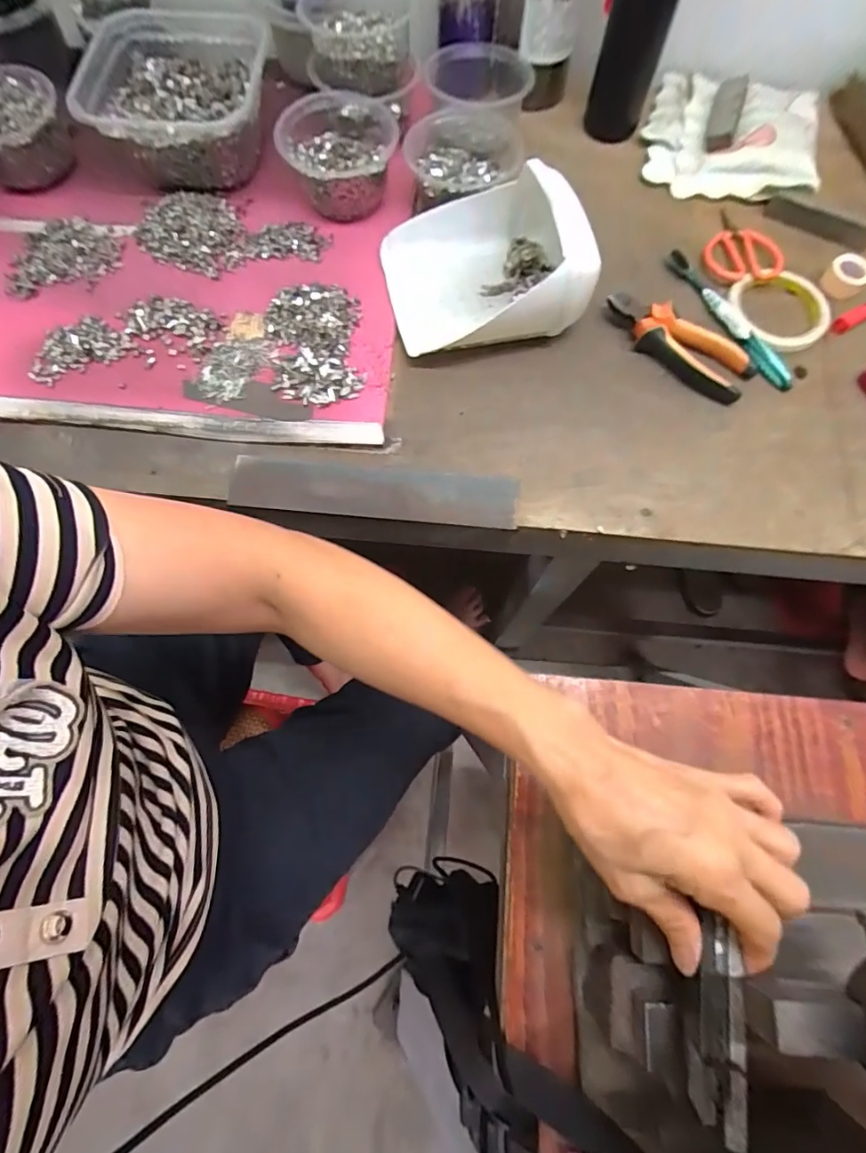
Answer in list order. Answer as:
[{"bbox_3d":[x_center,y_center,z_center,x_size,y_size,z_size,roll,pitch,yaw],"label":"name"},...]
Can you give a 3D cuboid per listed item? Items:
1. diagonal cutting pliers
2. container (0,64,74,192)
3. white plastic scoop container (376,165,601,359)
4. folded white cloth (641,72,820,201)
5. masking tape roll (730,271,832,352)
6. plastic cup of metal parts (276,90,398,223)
[{"bbox_3d":[0.230,-0.220,0.477,0.147,0.019,0.052,32,73,10],"label":"diagonal cutting pliers"},{"bbox_3d":[-0.423,-0.452,0.509,0.106,0.050,0.095,-38,75,-13],"label":"container"},{"bbox_3d":[0.046,-0.292,0.461,0.175,0.081,0.152,-9,75,-4],"label":"white plastic scoop container"},{"bbox_3d":[0.343,-0.514,0.570,0.183,0.029,0.184,14,77,3],"label":"folded white cloth"},{"bbox_3d":[0.351,-0.266,0.505,0.100,0.018,0.100,0,70,0],"label":"masking tape roll"},{"bbox_3d":[-0.096,-0.428,0.509,0.108,0.048,0.123,2,70,0],"label":"plastic cup of metal parts"}]

